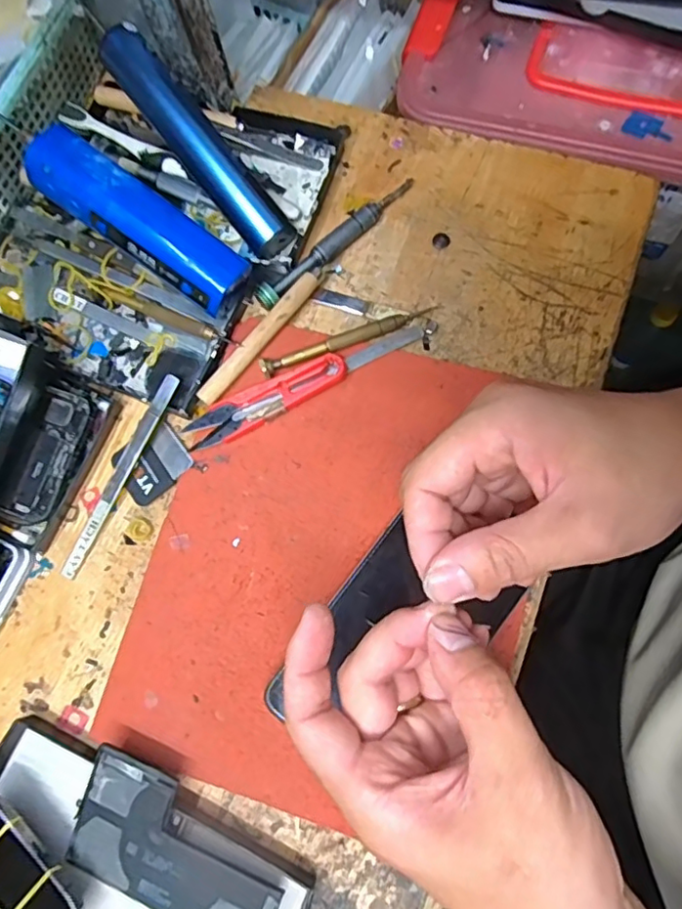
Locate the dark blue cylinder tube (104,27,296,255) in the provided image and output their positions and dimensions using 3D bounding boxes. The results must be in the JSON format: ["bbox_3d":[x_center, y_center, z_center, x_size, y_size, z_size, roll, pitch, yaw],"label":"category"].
[{"bbox_3d":[-0.088,-0.188,0.358,0.027,0.023,0.155,-40,95,-9],"label":"dark blue cylinder tube"}]

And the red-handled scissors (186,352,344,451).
[{"bbox_3d":[-0.043,-0.031,0.342,0.098,0.010,0.023,-26,75,-2],"label":"red-handled scissors"}]

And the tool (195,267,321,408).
[{"bbox_3d":[-0.047,-0.072,0.352,0.012,0.013,0.104,38,82,13],"label":"tool"}]

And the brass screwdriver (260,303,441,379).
[{"bbox_3d":[0.005,-0.069,0.350,0.110,0.007,0.010,-23,75,-1],"label":"brass screwdriver"}]

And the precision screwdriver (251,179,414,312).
[{"bbox_3d":[-0.001,-0.133,0.367,0.125,0.012,0.015,-40,76,-6],"label":"precision screwdriver"}]

